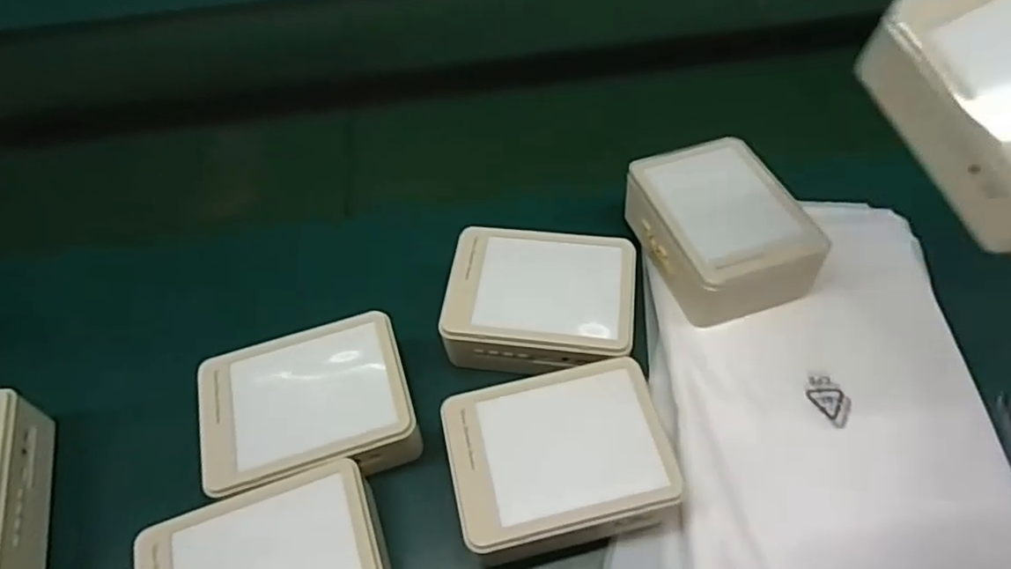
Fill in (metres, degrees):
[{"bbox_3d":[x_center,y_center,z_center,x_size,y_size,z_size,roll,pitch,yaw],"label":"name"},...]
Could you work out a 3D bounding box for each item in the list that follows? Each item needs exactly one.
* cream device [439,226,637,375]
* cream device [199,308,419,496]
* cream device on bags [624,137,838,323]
[{"bbox_3d":[0.028,0.009,0.498,0.139,0.039,0.114,6,53,7],"label":"cream device"},{"bbox_3d":[-0.140,0.088,0.459,0.142,0.044,0.111,-17,54,-9],"label":"cream device"},{"bbox_3d":[0.171,-0.043,0.516,0.108,0.061,0.145,-16,54,-9],"label":"cream device on bags"}]

